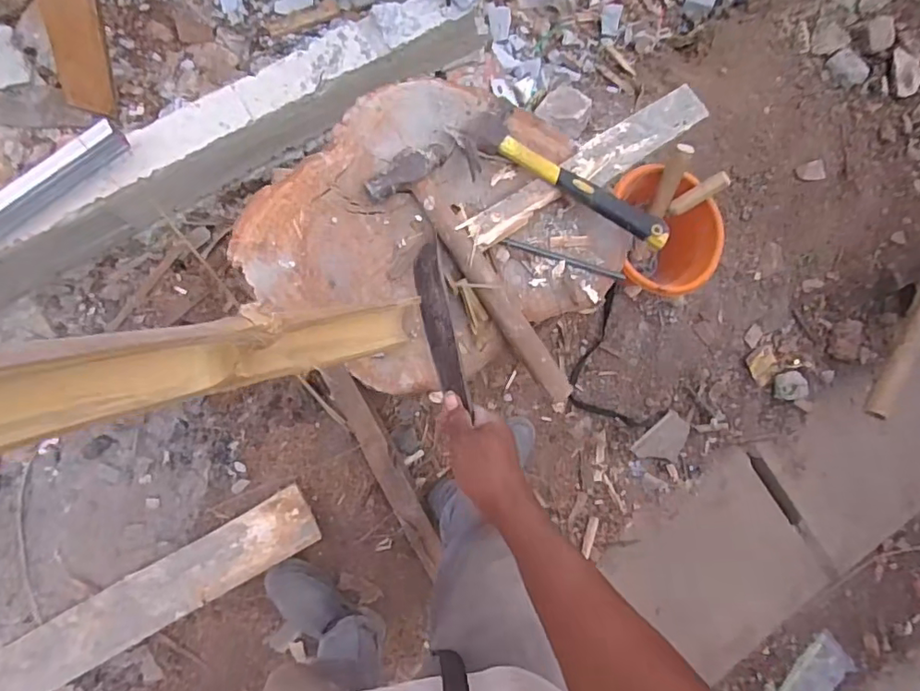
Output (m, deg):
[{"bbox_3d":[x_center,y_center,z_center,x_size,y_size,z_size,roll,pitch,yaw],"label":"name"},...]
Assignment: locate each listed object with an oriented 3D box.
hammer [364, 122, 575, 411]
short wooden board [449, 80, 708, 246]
[{"bbox_3d":[0.025,-0.075,0.640,0.106,0.046,0.330,-34,90,-9],"label":"hammer"},{"bbox_3d":[0.155,-0.213,0.670,0.340,0.017,0.052,-35,88,-10],"label":"short wooden board"}]

